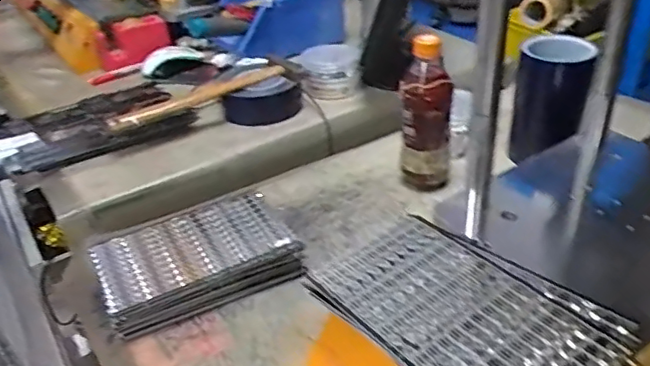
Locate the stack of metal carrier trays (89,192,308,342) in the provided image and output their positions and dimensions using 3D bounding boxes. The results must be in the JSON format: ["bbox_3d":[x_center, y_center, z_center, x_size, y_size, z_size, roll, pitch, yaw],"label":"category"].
[{"bbox_3d":[-0.132,0.082,0.625,0.213,0.050,0.125,-16,36,-17],"label":"stack of metal carrier trays"}]

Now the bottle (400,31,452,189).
[{"bbox_3d":[0.118,-0.077,0.695,0.056,0.193,0.053,4,35,12],"label":"bottle"}]

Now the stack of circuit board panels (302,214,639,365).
[{"bbox_3d":[0.097,0.093,0.417,0.132,0.017,0.195,-30,42,-33],"label":"stack of circuit board panels"}]

